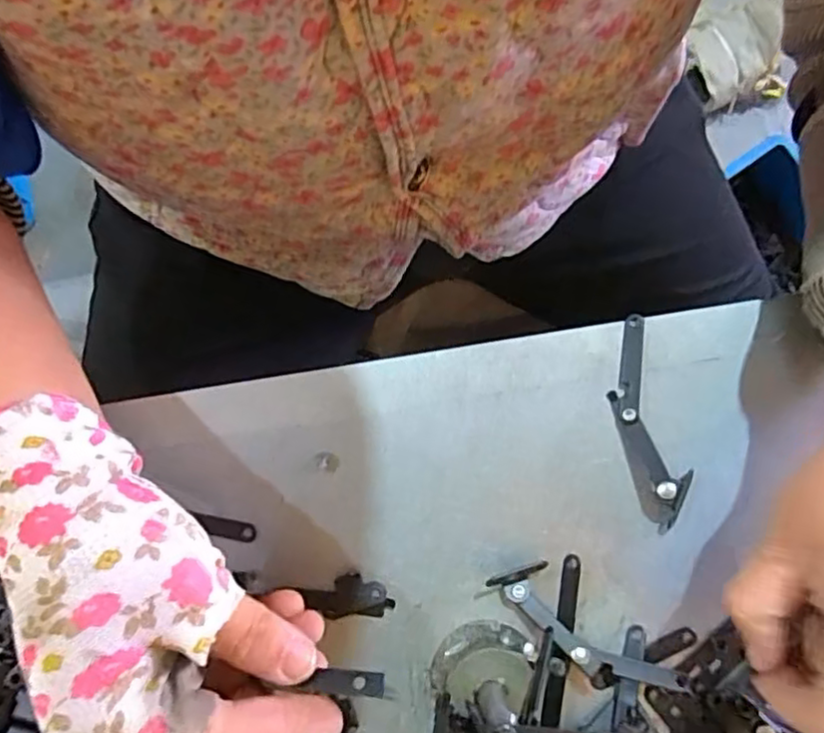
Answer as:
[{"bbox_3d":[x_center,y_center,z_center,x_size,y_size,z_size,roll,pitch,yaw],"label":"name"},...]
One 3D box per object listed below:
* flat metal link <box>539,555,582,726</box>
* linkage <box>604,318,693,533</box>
[{"bbox_3d":[0.067,0.122,0.295,0.008,0.004,0.073,12,80,1],"label":"flat metal link"},{"bbox_3d":[0.110,0.026,0.308,0.026,0.010,0.097,-15,80,-4],"label":"linkage"}]

